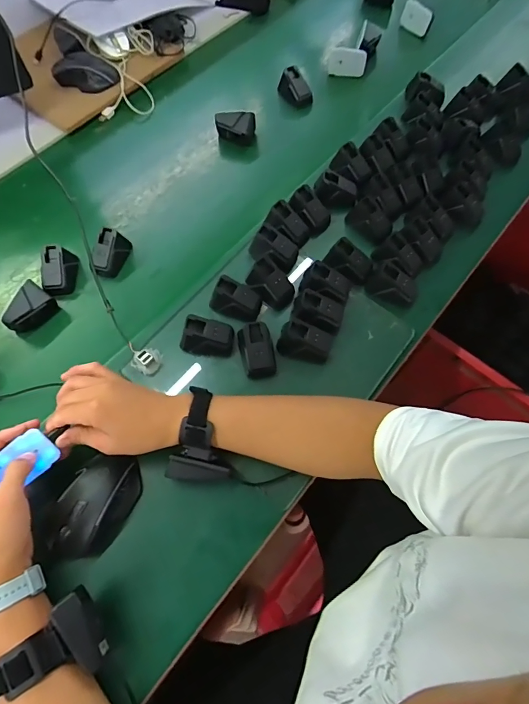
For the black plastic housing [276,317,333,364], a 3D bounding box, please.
[{"bbox_3d":[0.054,-0.014,0.516,0.069,0.042,0.042,16,67,6],"label":"black plastic housing"}]

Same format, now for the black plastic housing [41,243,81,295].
[{"bbox_3d":[-0.296,-0.117,0.571,0.042,0.038,0.067,1,67,0],"label":"black plastic housing"}]

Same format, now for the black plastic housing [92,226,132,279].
[{"bbox_3d":[-0.227,-0.143,0.581,0.037,0.037,0.068,15,67,5],"label":"black plastic housing"}]

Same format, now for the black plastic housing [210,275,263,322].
[{"bbox_3d":[-0.039,-0.070,0.537,0.067,0.048,0.041,14,67,5],"label":"black plastic housing"}]

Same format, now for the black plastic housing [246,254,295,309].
[{"bbox_3d":[0.011,-0.093,0.547,0.064,0.043,0.045,42,72,16],"label":"black plastic housing"}]

